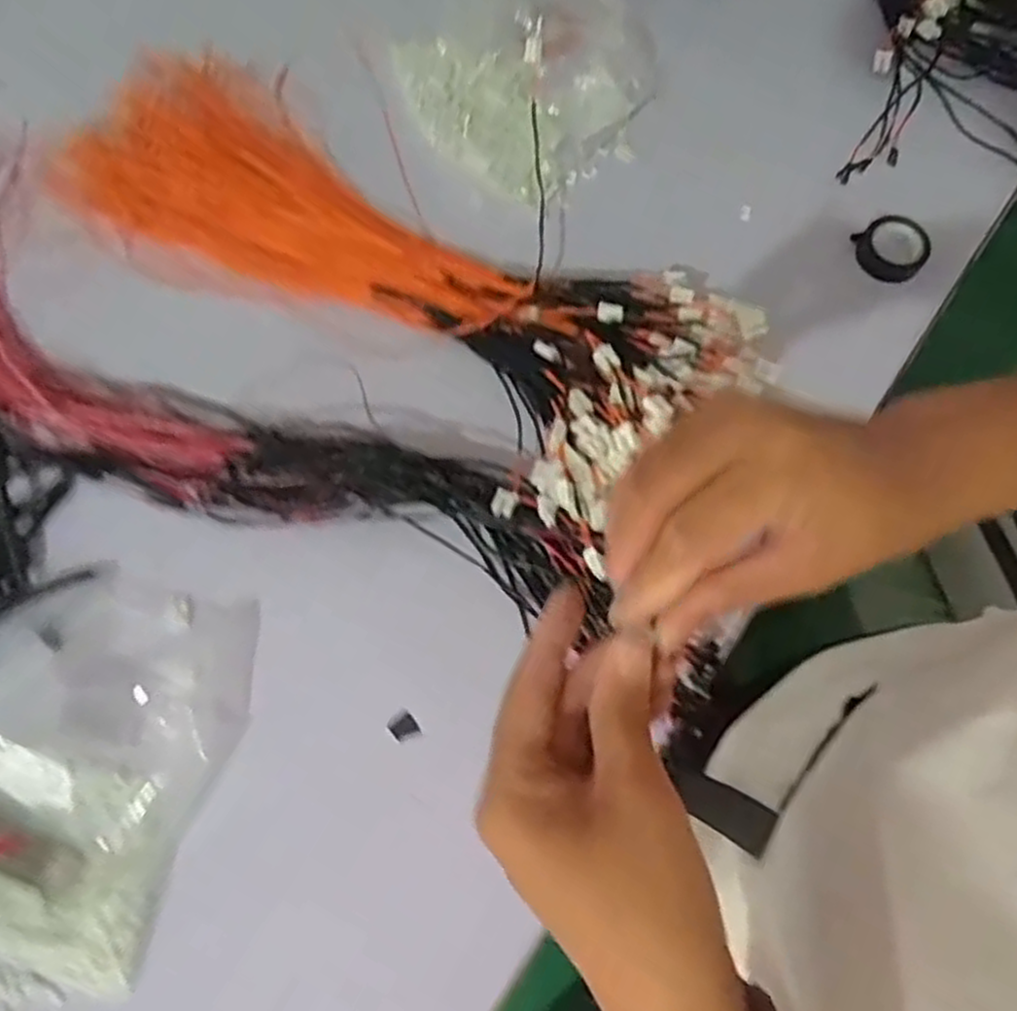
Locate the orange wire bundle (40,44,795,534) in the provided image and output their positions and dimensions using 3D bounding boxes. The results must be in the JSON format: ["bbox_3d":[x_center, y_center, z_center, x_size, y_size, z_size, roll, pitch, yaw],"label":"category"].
[{"bbox_3d":[-0.105,-0.204,0.622,0.626,0.061,0.267,27,73,7],"label":"orange wire bundle"}]

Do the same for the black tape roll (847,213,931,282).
[{"bbox_3d":[0.332,-0.223,0.666,0.064,0.019,0.060,0,71,-1],"label":"black tape roll"}]

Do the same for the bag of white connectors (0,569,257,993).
[{"bbox_3d":[-0.291,0.160,0.500,0.194,0.043,0.246,17,72,4],"label":"bag of white connectors"}]

